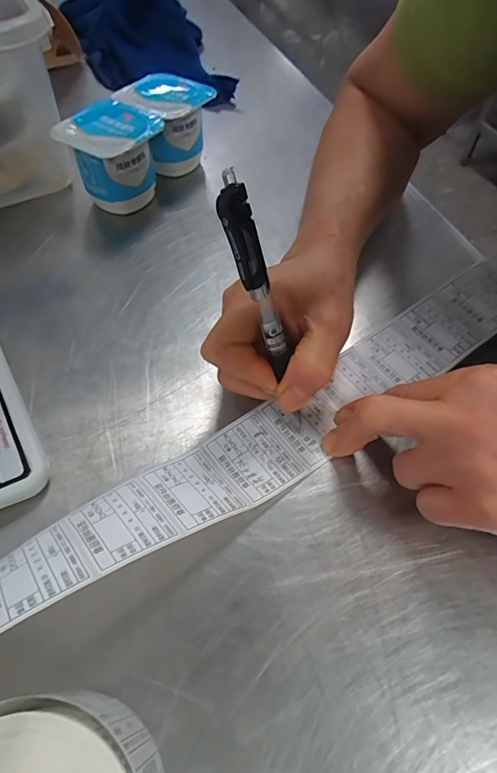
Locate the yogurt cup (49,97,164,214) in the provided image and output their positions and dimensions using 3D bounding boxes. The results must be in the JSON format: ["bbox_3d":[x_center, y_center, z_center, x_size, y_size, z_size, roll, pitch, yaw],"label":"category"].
[{"bbox_3d":[-0.109,-0.186,0.359,0.066,0.068,0.070,30,61,17],"label":"yogurt cup"}]

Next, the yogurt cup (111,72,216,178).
[{"bbox_3d":[-0.075,-0.230,0.386,0.066,0.070,0.080,28,61,16],"label":"yogurt cup"}]

